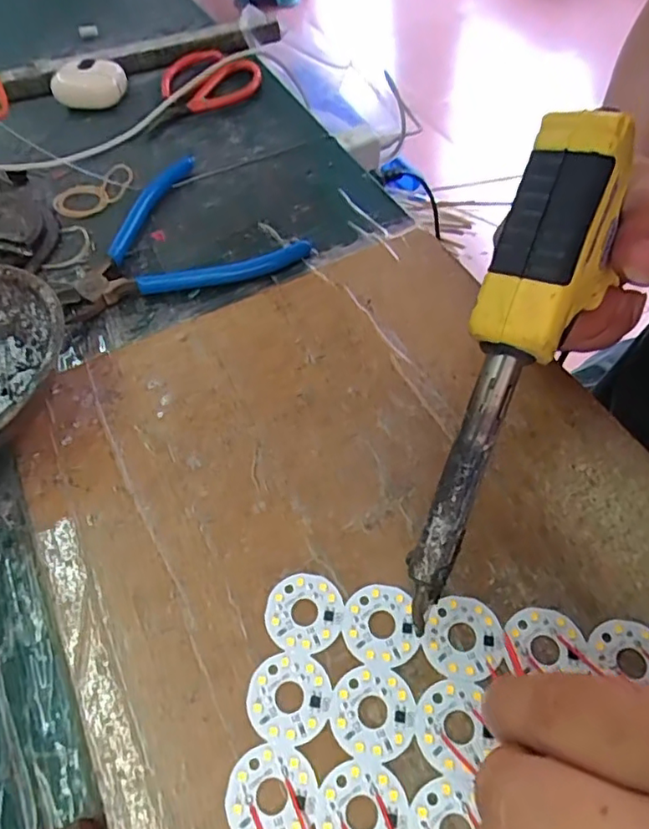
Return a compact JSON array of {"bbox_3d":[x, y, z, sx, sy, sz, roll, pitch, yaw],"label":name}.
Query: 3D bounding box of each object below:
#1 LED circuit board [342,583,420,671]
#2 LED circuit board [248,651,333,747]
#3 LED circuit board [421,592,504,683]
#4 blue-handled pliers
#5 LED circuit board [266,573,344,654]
[{"bbox_3d":[0.021,0.081,0.221,0.028,0.004,0.031,-6,56,0],"label":"LED circuit board"},{"bbox_3d":[-0.013,0.103,0.208,0.030,0.004,0.030,-18,57,-8],"label":"LED circuit board"},{"bbox_3d":[0.053,0.084,0.217,0.030,0.004,0.031,1,57,5],"label":"LED circuit board"},{"bbox_3d":[-0.092,-0.122,0.363,0.137,0.012,0.125,-18,57,-8],"label":"blue-handled pliers"},{"bbox_3d":[-0.008,0.078,0.225,0.030,0.004,0.030,-18,57,-8],"label":"LED circuit board"}]

